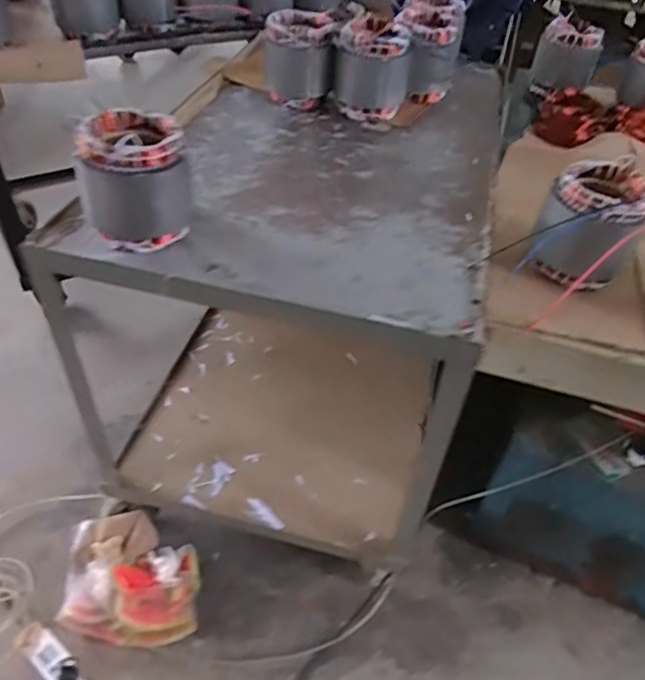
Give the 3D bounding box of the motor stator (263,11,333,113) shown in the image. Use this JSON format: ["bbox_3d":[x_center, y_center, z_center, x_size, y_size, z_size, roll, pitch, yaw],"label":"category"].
[{"bbox_3d":[-0.057,-0.623,1.328,0.153,0.165,0.145,2,44,-3],"label":"motor stator"}]

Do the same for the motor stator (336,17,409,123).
[{"bbox_3d":[0.110,-0.605,1.321,0.158,0.175,0.178,7,44,2],"label":"motor stator"}]

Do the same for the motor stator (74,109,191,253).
[{"bbox_3d":[-0.276,-0.236,0.887,0.153,0.166,0.143,-11,46,-16],"label":"motor stator"}]

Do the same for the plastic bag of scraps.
[{"bbox_3d":[-0.405,0.513,1.291,0.282,0.144,0.241,5,43,-2],"label":"plastic bag of scraps"}]

